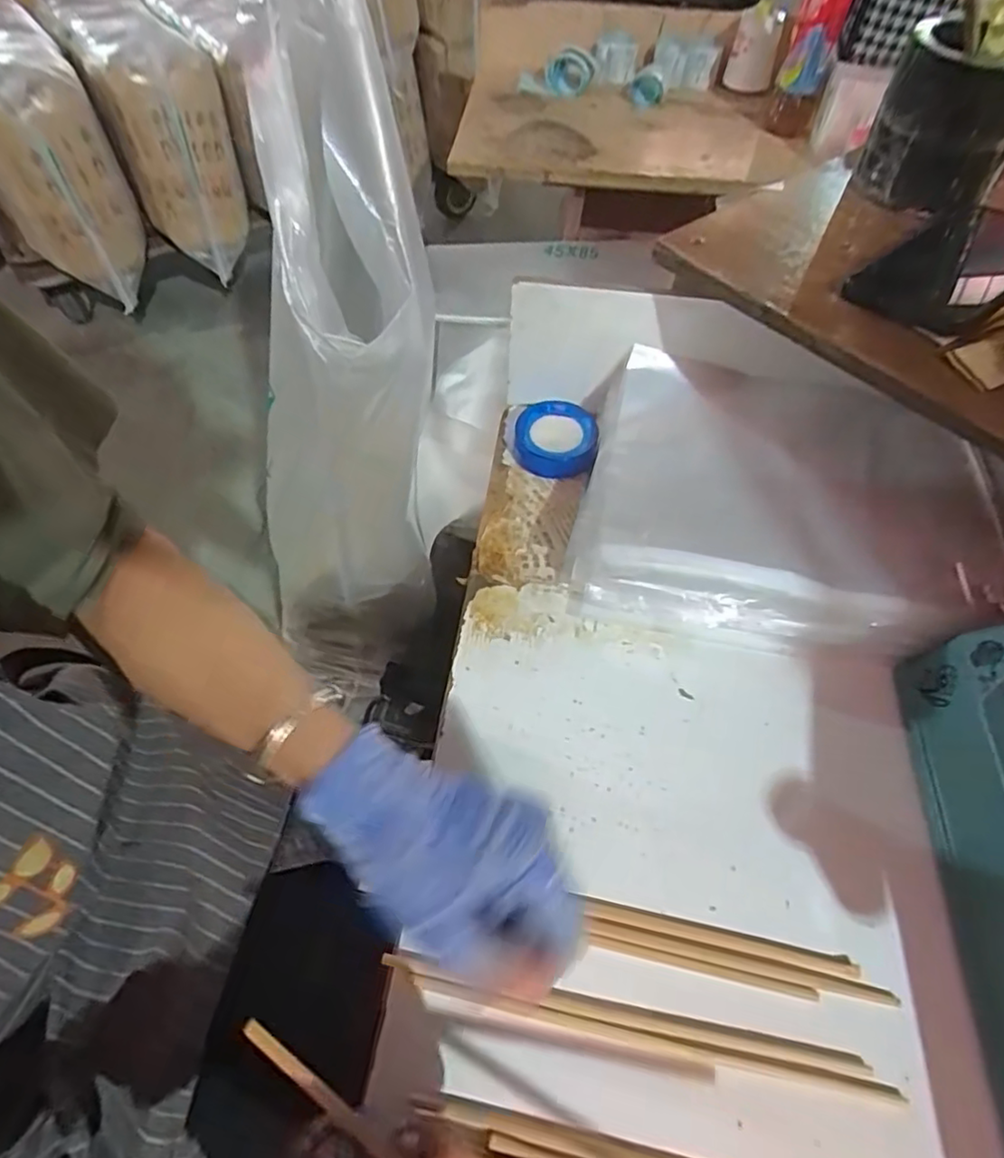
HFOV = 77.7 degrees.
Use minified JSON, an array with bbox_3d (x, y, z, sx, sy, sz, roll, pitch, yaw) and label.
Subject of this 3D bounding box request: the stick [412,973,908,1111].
[{"bbox_3d":[0.072,0.223,0.300,0.235,0.004,0.007,11,60,3],"label":"stick"}]

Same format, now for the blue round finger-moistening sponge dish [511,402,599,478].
[{"bbox_3d":[0.044,-0.118,0.514,0.068,0.025,0.065,0,55,0],"label":"blue round finger-moistening sponge dish"}]

